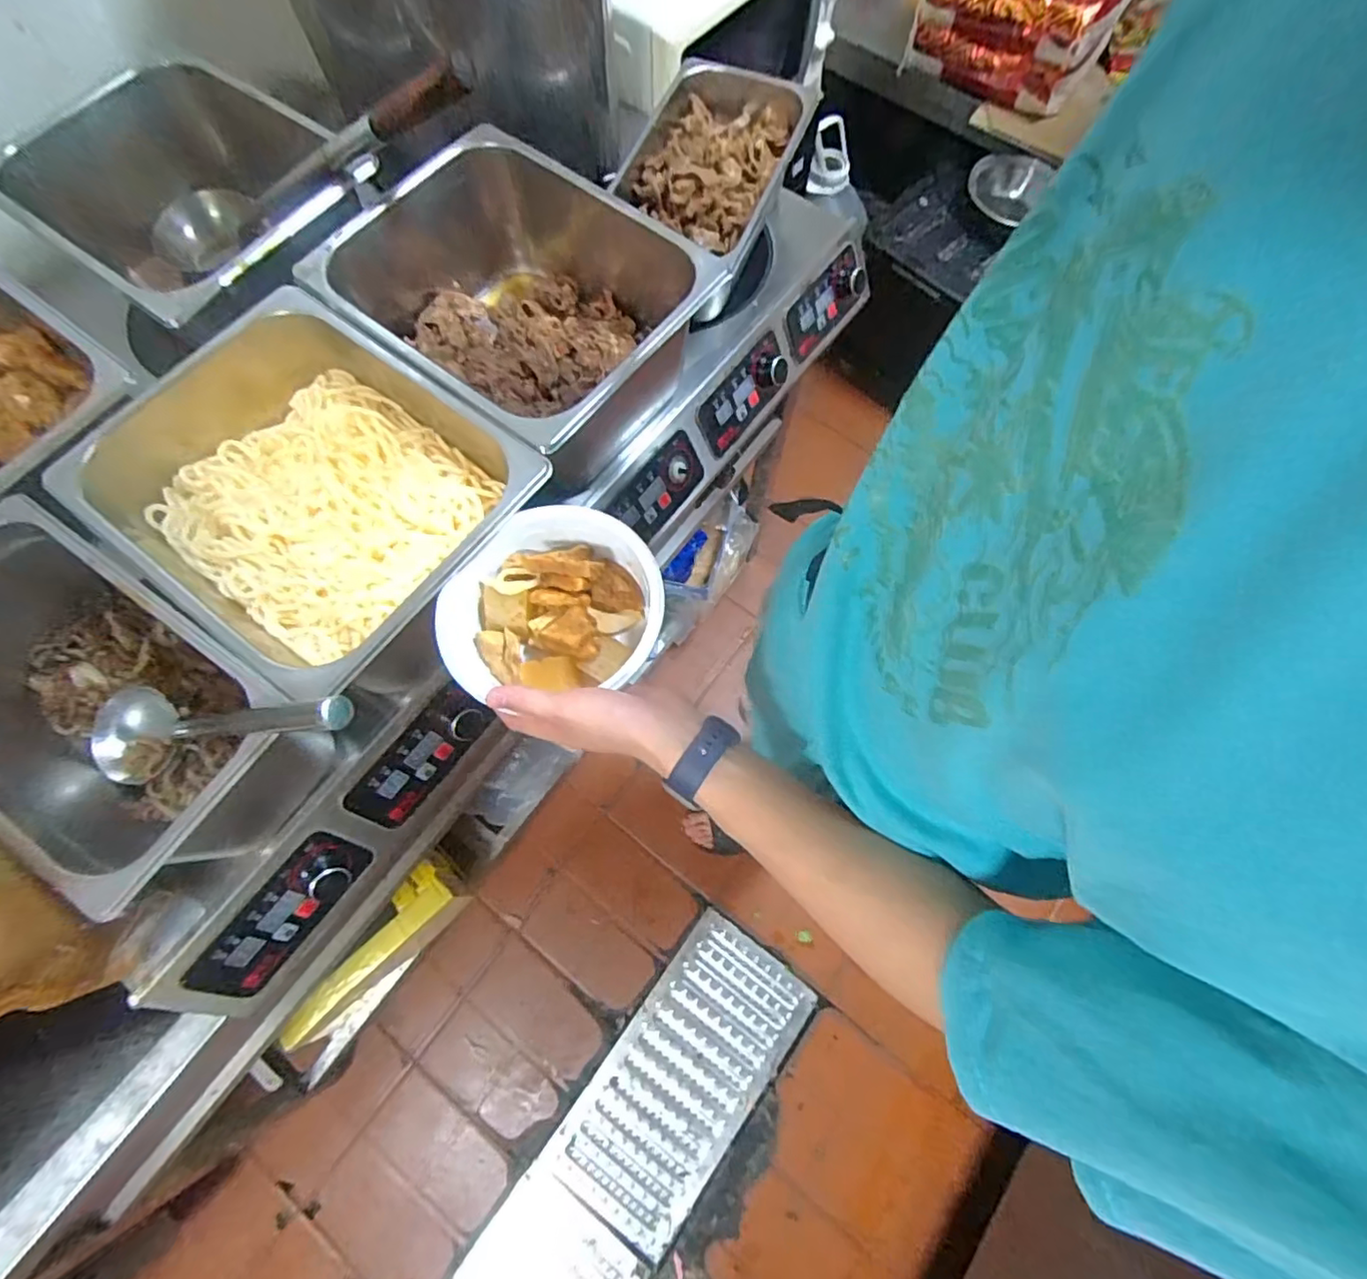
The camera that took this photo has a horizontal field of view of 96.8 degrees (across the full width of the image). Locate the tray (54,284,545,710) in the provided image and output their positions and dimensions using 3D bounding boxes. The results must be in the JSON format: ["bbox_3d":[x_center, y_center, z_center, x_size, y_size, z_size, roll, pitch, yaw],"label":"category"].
[{"bbox_3d":[-0.323,-0.138,0.528,0.350,0.093,0.267,35,77,9],"label":"tray"}]

